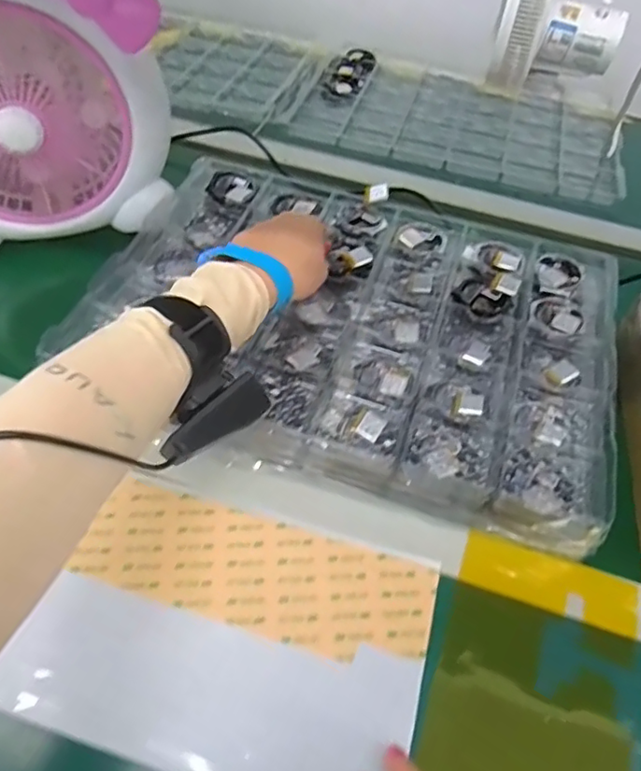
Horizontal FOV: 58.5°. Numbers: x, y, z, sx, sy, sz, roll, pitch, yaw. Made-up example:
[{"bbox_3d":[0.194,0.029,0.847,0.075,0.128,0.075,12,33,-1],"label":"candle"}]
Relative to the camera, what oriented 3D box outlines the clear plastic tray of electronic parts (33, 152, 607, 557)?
[{"bbox_3d":[0.035,-0.053,0.514,0.434,0.049,0.303,18,53,9],"label":"clear plastic tray of electronic parts"}]

